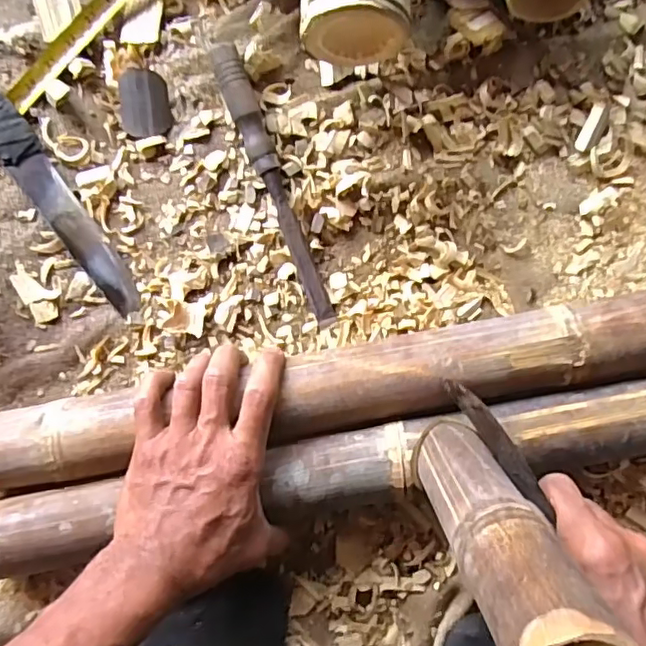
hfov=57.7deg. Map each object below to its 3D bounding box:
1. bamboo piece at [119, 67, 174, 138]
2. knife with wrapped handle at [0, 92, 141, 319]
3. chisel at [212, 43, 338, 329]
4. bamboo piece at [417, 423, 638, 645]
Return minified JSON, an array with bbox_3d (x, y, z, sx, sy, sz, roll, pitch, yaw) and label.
[{"bbox_3d":[-0.151,-0.186,0.493,0.041,0.013,0.055,-10,86,-1],"label":"bamboo piece"},{"bbox_3d":[-0.229,-0.114,0.482,0.036,0.028,0.247,-38,87,-3],"label":"knife with wrapped handle"},{"bbox_3d":[-0.039,-0.111,0.481,0.023,0.032,0.237,-21,86,-2],"label":"chisel"},{"bbox_3d":[0.091,0.112,0.323,0.049,0.204,0.043,-11,106,-1],"label":"bamboo piece"}]

